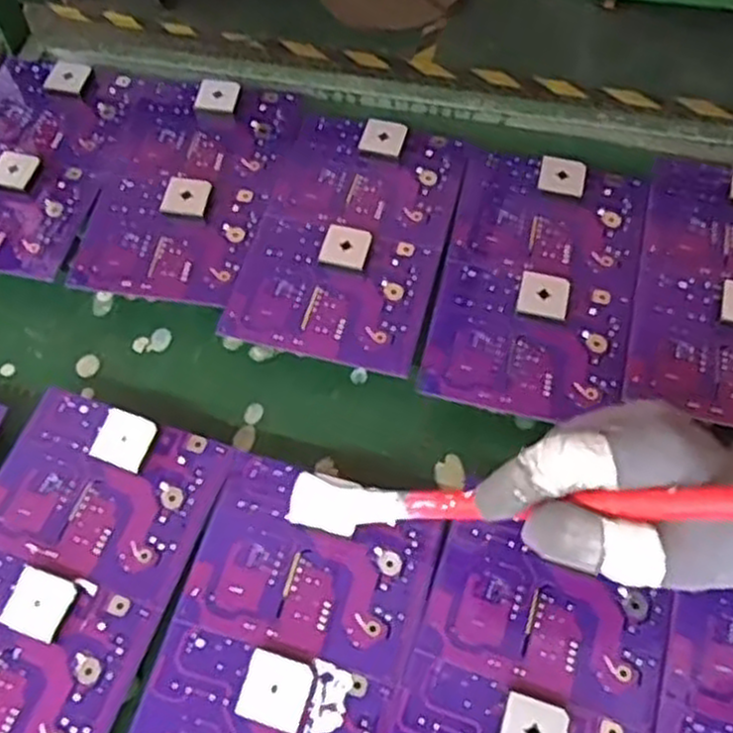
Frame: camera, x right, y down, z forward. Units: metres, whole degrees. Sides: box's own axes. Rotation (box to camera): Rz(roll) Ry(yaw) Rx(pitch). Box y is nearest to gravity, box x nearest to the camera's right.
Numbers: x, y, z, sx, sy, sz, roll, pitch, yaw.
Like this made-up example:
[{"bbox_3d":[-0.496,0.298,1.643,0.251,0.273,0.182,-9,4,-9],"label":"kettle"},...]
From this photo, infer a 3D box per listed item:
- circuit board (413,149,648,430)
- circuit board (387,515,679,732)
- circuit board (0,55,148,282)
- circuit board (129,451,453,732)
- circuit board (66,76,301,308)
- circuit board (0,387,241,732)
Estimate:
[{"bbox_3d":[0.109,-0.061,0.504,0.120,0.011,0.193,11,63,10],"label":"circuit board"},{"bbox_3d":[0.077,0.170,0.380,0.122,0.009,0.167,16,64,12],"label":"circuit board"},{"bbox_3d":[-0.255,-0.158,0.588,0.129,0.016,0.199,11,63,9],"label":"circuit board"},{"bbox_3d":[-0.043,0.149,0.404,0.124,0.011,0.191,14,64,11],"label":"circuit board"},{"bbox_3d":[-0.129,-0.143,0.569,0.123,0.015,0.215,5,62,7],"label":"circuit board"},{"bbox_3d":[-0.169,0.113,0.433,0.125,0.015,0.195,16,64,12],"label":"circuit board"}]

